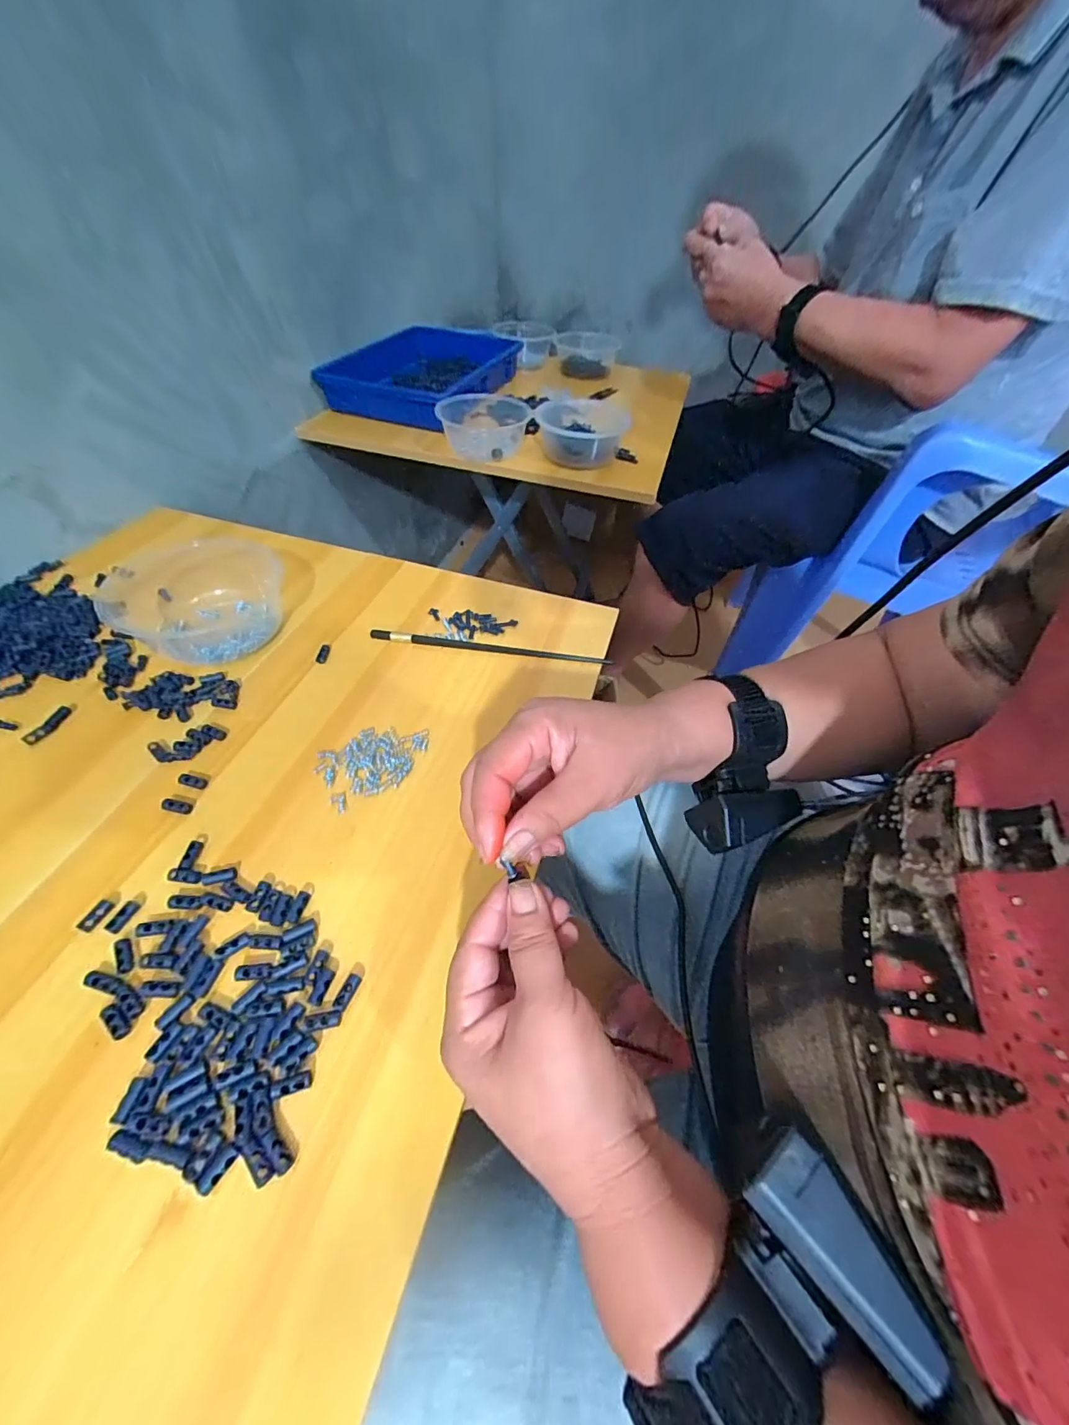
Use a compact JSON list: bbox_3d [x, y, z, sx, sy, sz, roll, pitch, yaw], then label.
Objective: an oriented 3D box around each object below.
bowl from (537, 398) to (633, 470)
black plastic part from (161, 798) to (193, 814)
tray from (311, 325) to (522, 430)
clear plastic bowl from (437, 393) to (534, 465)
[{"bbox_3d":[0.071,-0.427,0.739,0.139,0.061,0.135,2,49,-2],"label":"bowl"},{"bbox_3d":[-0.249,0.065,0.335,0.020,0.004,0.009,17,51,-10],"label":"black plastic part"},{"bbox_3d":[-0.185,-0.598,0.843,0.204,0.082,0.348,20,51,14],"label":"tray"},{"bbox_3d":[-0.079,-0.458,0.759,0.141,0.055,0.159,2,49,-1],"label":"clear plastic bowl"}]

